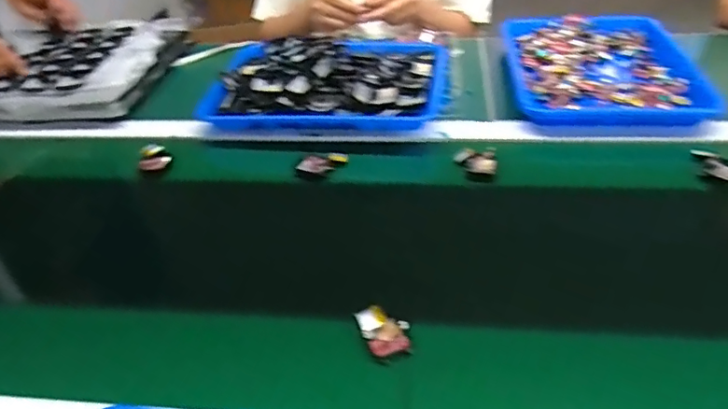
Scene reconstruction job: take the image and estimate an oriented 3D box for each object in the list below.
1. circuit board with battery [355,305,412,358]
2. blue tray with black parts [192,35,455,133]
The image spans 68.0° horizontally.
[{"bbox_3d":[0.018,0.108,0.467,0.038,0.015,0.044,-19,42,-14],"label":"circuit board with battery"},{"bbox_3d":[-0.048,-0.189,0.781,0.330,0.055,0.233,2,41,10],"label":"blue tray with black parts"}]

